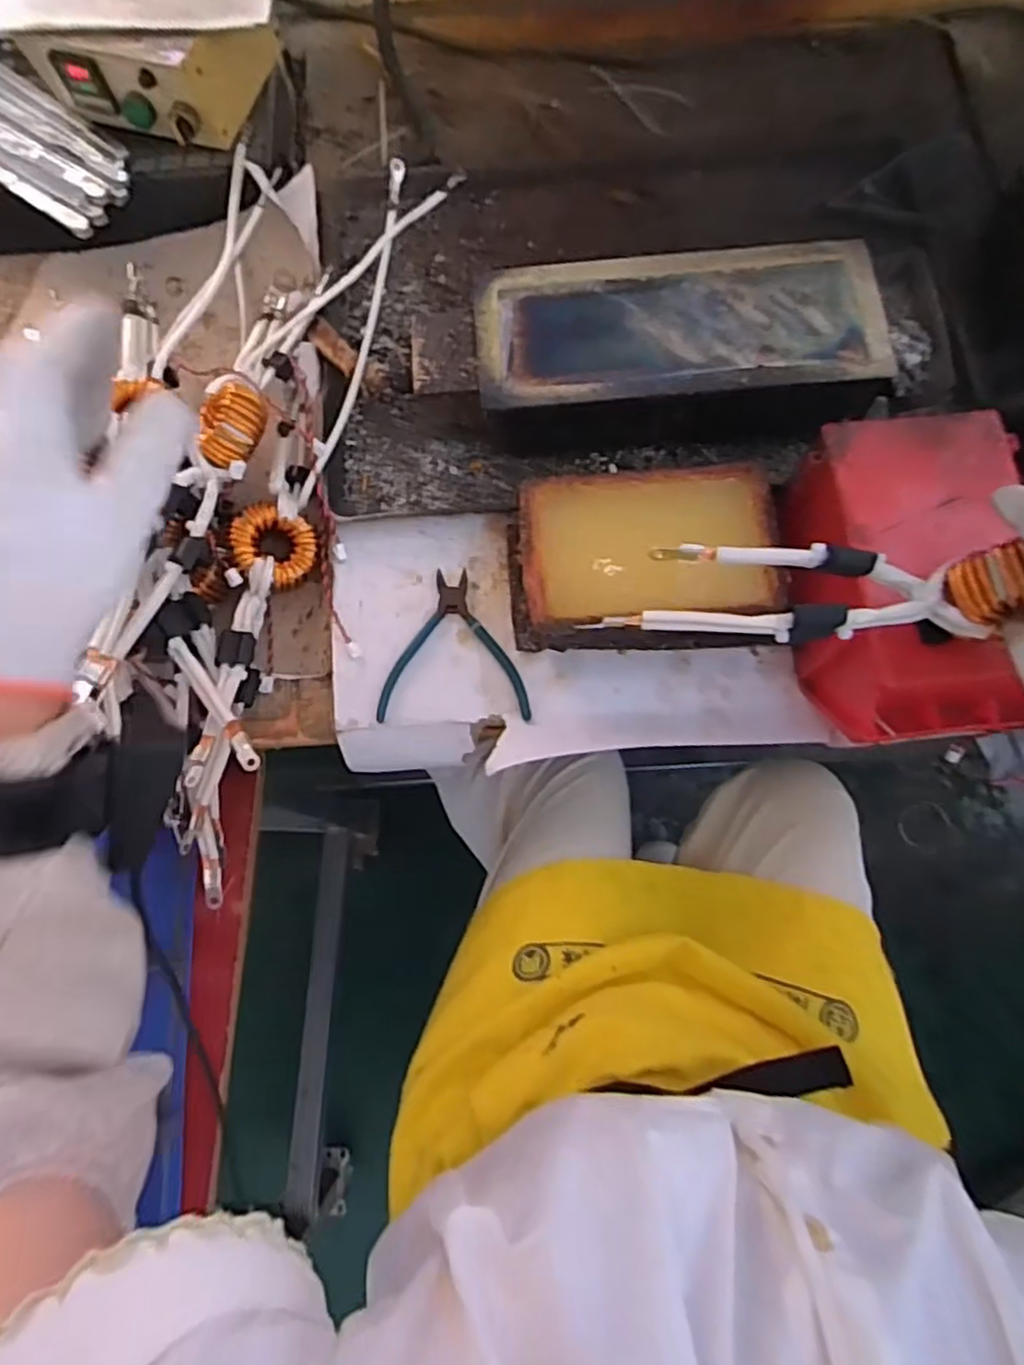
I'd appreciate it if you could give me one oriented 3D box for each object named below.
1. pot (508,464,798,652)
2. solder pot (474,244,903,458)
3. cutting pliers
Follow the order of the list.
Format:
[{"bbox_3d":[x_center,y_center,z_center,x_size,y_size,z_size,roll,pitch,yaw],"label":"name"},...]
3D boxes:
[{"bbox_3d":[0.106,-0.101,0.588,0.210,0.069,0.138,-3,74,1],"label":"pot"},{"bbox_3d":[0.140,-0.295,0.627,0.339,0.080,0.151,-4,74,0],"label":"solder pot"},{"bbox_3d":[-0.047,-0.032,0.610,0.125,0.008,0.132,1,74,2],"label":"cutting pliers"}]

